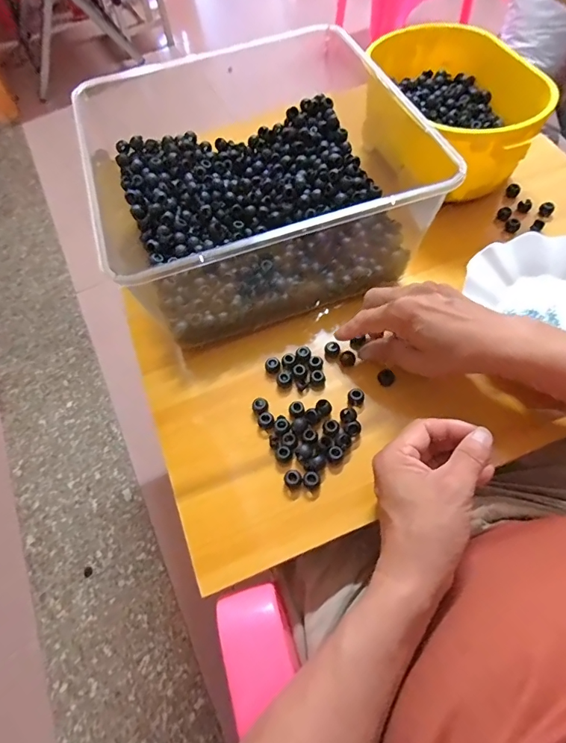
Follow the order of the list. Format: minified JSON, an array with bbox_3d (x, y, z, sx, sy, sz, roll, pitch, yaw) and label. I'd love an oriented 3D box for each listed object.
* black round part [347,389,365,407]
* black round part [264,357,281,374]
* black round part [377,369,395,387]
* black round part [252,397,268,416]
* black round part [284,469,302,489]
[{"bbox_3d":[0.069,0.023,0.401,0.015,0.010,0.018,11,62,10],"label":"black round part"},{"bbox_3d":[-0.010,-0.006,0.423,0.015,0.007,0.016,-2,60,3],"label":"black round part"},{"bbox_3d":[0.101,0.006,0.416,0.016,0.007,0.015,-2,60,3],"label":"black round part"},{"bbox_3d":[-0.021,0.033,0.402,0.014,0.010,0.014,-2,60,3],"label":"black round part"},{"bbox_3d":[0.009,0.094,0.370,0.015,0.008,0.014,-2,60,3],"label":"black round part"}]

